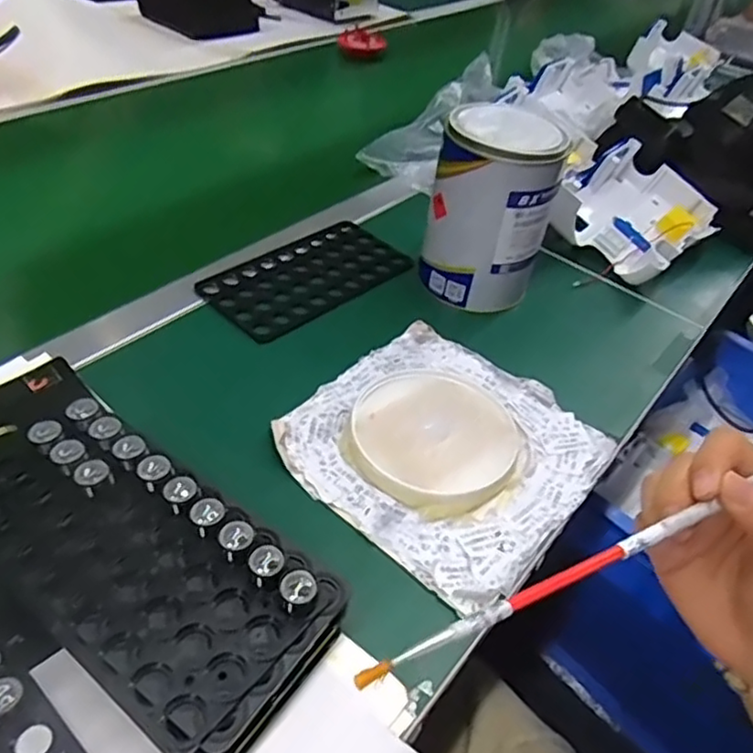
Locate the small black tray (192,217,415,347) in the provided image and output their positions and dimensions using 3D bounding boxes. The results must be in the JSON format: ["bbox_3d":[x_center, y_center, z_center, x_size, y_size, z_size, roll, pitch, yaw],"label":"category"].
[{"bbox_3d":[-0.065,-0.098,0.610,0.191,0.005,0.103,-30,54,-34],"label":"small black tray"}]

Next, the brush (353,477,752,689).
[{"bbox_3d":[0.106,0.067,0.263,0.254,0.010,0.008,-16,47,-24],"label":"brush"}]

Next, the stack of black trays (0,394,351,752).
[{"bbox_3d":[-0.129,0.089,0.340,0.218,0.033,0.104,32,55,19],"label":"stack of black trays"}]

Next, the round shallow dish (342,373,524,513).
[{"bbox_3d":[0.041,0.043,0.465,0.117,0.019,0.116,4,43,-4],"label":"round shallow dish"}]

